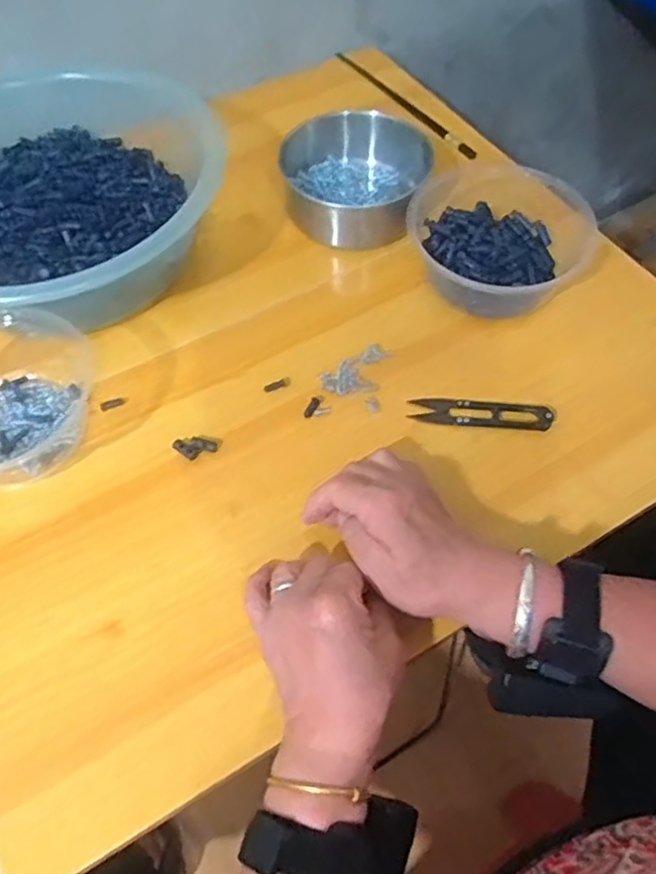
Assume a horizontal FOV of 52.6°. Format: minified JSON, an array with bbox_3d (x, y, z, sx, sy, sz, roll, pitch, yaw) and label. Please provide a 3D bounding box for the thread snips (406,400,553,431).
[{"bbox_3d":[0.111,-0.017,0.480,0.099,0.010,0.021,8,58,5],"label":"thread snips"}]

